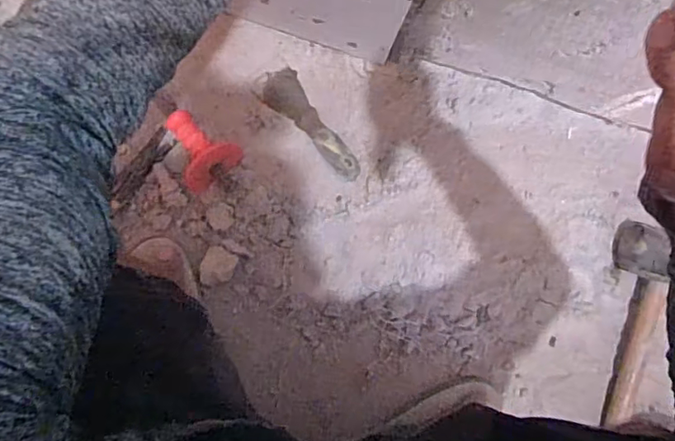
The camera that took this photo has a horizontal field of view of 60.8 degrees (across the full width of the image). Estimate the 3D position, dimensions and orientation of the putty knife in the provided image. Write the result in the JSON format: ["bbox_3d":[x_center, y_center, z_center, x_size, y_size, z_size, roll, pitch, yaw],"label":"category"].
[{"bbox_3d":[-0.038,-0.125,0.766,0.053,0.031,0.178,-33,89,-6],"label":"putty knife"}]

